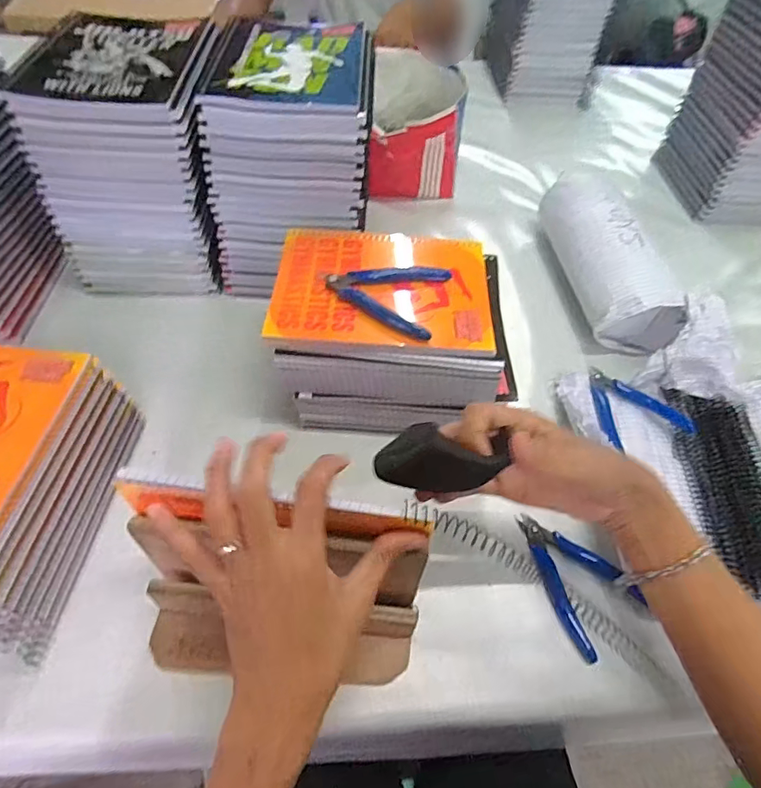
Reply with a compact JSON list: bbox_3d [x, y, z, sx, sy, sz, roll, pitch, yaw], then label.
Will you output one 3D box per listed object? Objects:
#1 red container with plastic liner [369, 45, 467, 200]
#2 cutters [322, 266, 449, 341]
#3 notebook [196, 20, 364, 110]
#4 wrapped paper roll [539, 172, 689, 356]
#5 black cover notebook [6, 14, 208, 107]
[{"bbox_3d":[0.050,-0.410,0.782,0.138,0.126,0.235,3,53,-2],"label":"red container with plastic liner"},{"bbox_3d":[0.005,-0.099,0.469,0.106,0.015,0.087,18,54,9],"label":"cutters"},{"bbox_3d":[-0.091,-0.347,0.524,0.145,0.012,0.190,3,53,-2],"label":"notebook"},{"bbox_3d":[0.285,-0.171,0.649,0.088,0.094,0.265,-4,54,-7],"label":"wrapped paper roll"},{"bbox_3d":[-0.266,-0.337,0.505,0.152,0.012,0.181,1,54,-3],"label":"black cover notebook"}]

